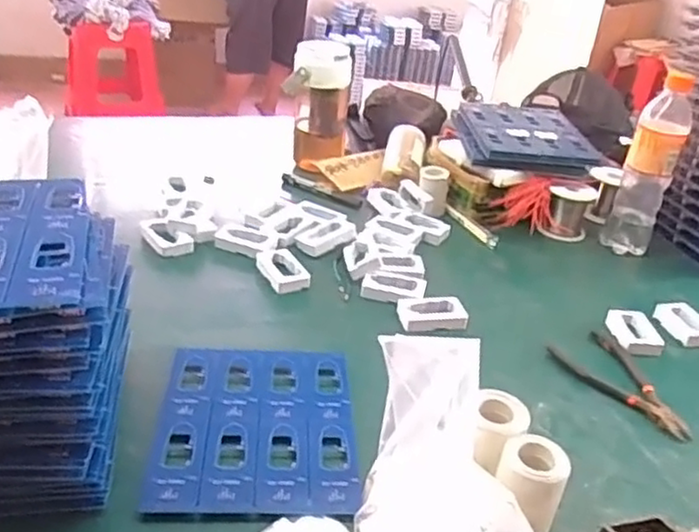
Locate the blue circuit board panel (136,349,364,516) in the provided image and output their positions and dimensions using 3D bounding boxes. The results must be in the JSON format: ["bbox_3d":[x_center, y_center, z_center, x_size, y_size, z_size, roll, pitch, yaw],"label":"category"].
[{"bbox_3d":[-0.077,0.133,0.593,0.163,0.005,0.189,4,32,-6],"label":"blue circuit board panel"}]

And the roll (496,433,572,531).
[{"bbox_3d":[0.136,0.168,0.520,0.048,0.064,0.050,3,31,-2],"label":"roll"}]

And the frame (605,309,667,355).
[{"bbox_3d":[0.315,0.073,0.766,0.053,0.013,0.069,5,31,1],"label":"frame"}]

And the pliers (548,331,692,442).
[{"bbox_3d":[0.271,0.116,0.690,0.083,0.014,0.155,-8,33,-19],"label":"pliers"}]

